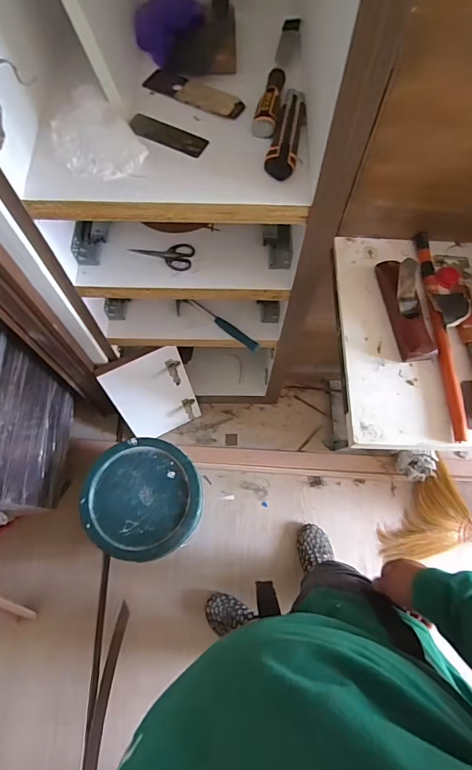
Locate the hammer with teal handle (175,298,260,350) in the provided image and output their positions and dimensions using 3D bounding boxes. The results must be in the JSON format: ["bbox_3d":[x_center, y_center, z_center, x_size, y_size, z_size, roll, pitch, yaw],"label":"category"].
[{"bbox_3d":[-0.048,-0.147,1.010,0.232,0.037,0.045,28,71,9],"label":"hammer with teal handle"}]

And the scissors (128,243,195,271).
[{"bbox_3d":[-0.150,-0.269,0.822,0.126,0.007,0.064,14,70,4],"label":"scissors"}]

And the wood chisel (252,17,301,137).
[{"bbox_3d":[0.073,-0.517,0.673,0.037,0.026,0.274,13,70,4],"label":"wood chisel"}]

